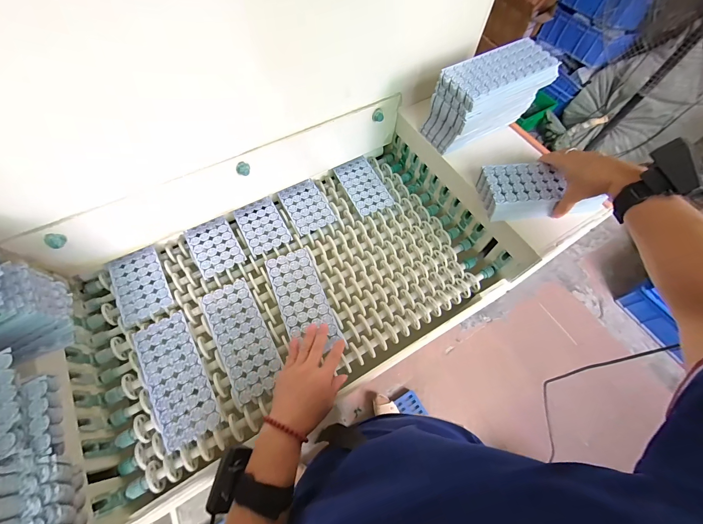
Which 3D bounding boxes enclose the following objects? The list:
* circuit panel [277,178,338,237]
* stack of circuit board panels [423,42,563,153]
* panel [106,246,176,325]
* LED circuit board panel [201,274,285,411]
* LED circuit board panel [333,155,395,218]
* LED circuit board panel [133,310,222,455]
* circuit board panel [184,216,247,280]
[{"bbox_3d":[-0.096,-0.121,0.644,0.085,0.006,0.126,-24,67,-15],"label":"circuit panel"},{"bbox_3d":[0.255,-0.306,0.571,0.208,0.127,0.095,-27,67,-15],"label":"stack of circuit board panels"},{"bbox_3d":[-0.391,0.037,0.554,0.085,0.007,0.141,-28,67,-15],"label":"panel"},{"bbox_3d":[-0.186,0.126,0.510,0.084,0.004,0.201,-26,67,-14],"label":"LED circuit board panel"},{"bbox_3d":[0.027,-0.175,0.675,0.086,0.007,0.152,-23,66,-13],"label":"LED circuit board panel"},{"bbox_3d":[-0.283,0.182,0.482,0.083,0.006,0.202,-28,67,-15],"label":"LED circuit board panel"},{"bbox_3d":[-0.269,-0.033,0.591,0.082,0.008,0.120,-29,68,-15],"label":"circuit board panel"}]

